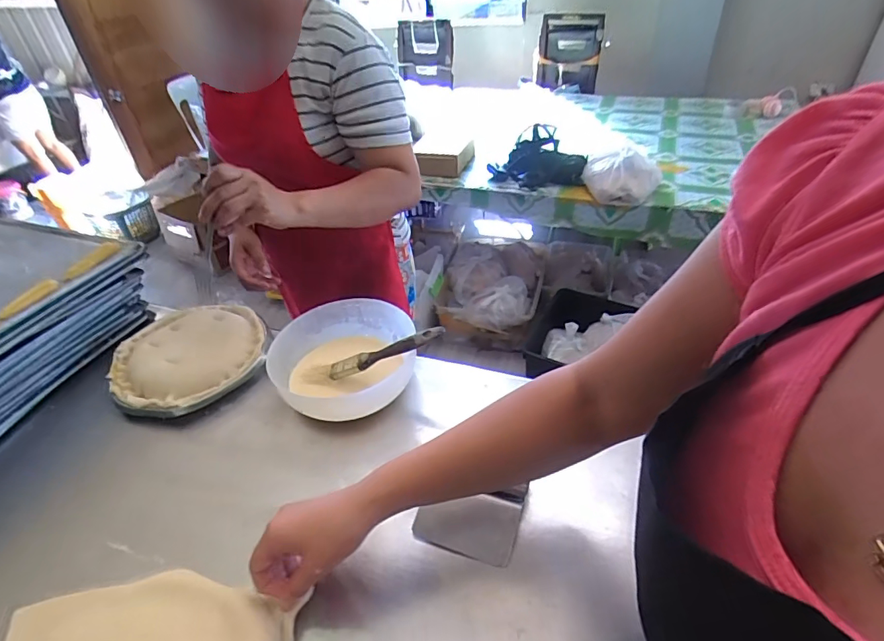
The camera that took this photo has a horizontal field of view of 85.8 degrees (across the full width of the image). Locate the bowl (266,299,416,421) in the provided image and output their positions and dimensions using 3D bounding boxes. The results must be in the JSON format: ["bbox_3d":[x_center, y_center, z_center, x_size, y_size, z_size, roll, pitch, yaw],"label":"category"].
[{"bbox_3d":[-0.119,0.053,0.609,0.167,0.072,0.170,-2,38,2],"label":"bowl"}]

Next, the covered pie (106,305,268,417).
[{"bbox_3d":[-0.345,0.047,0.654,0.193,0.029,0.181,-2,38,2],"label":"covered pie"}]

